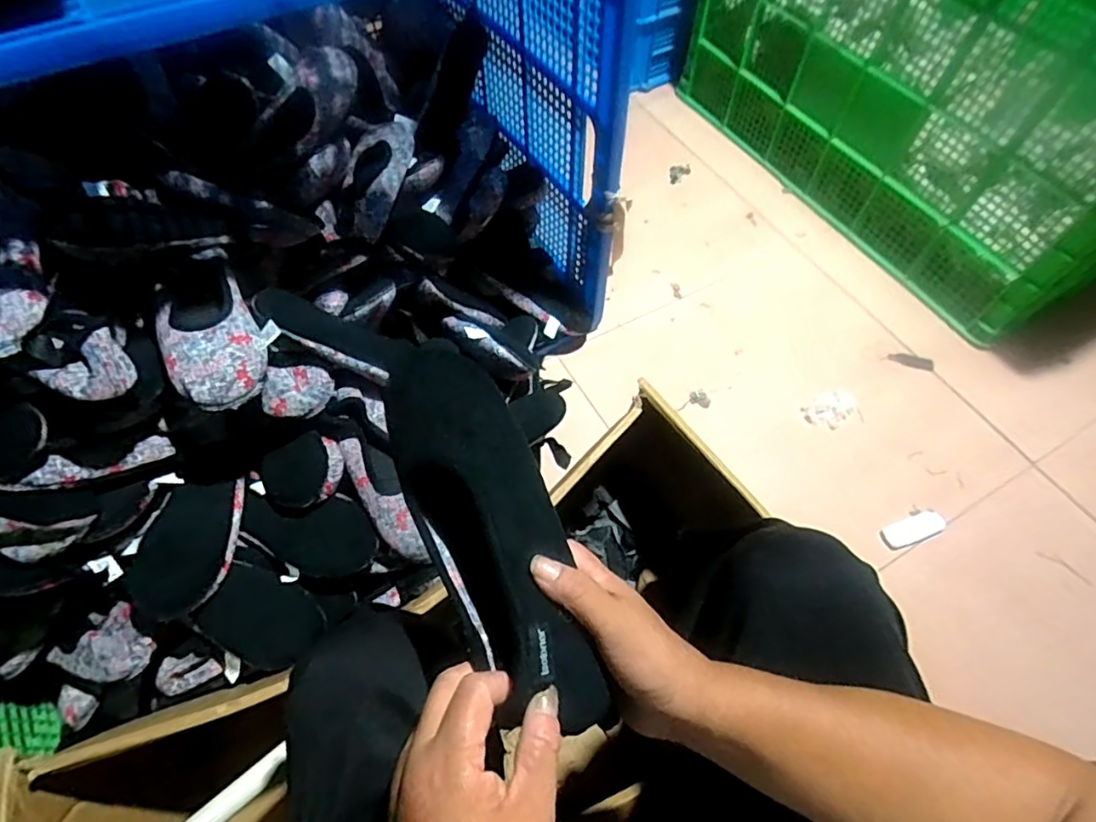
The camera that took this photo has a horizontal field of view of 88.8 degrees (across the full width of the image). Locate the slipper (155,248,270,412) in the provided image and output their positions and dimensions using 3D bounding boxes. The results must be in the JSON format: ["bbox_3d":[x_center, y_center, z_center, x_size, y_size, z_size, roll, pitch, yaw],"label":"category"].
[{"bbox_3d":[-0.379,-0.087,0.629,0.095,0.056,0.204,-25,64,-15],"label":"slipper"}]

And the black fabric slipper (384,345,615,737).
[{"bbox_3d":[-0.036,0.073,0.350,0.080,0.065,0.237,-21,72,-13],"label":"black fabric slipper"}]

